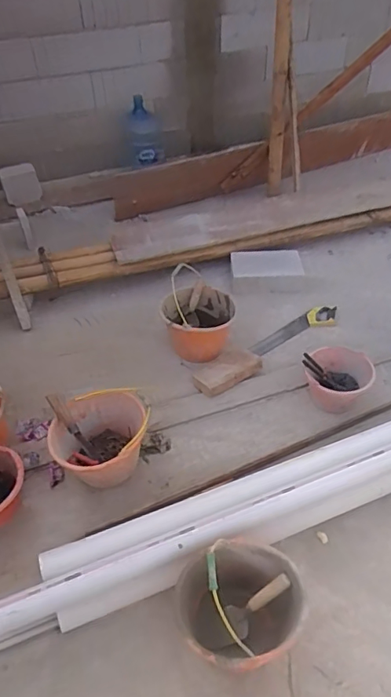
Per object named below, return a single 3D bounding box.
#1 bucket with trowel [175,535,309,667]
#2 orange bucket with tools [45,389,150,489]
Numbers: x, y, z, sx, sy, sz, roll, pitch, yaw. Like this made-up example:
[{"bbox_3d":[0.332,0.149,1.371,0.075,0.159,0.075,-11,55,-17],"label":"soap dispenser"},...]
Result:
[{"bbox_3d":[0.117,0.679,1.287,0.309,0.238,0.290,-1,44,1],"label":"bucket with trowel"},{"bbox_3d":[-0.325,0.332,1.708,0.333,0.285,0.312,-1,44,1],"label":"orange bucket with tools"}]

